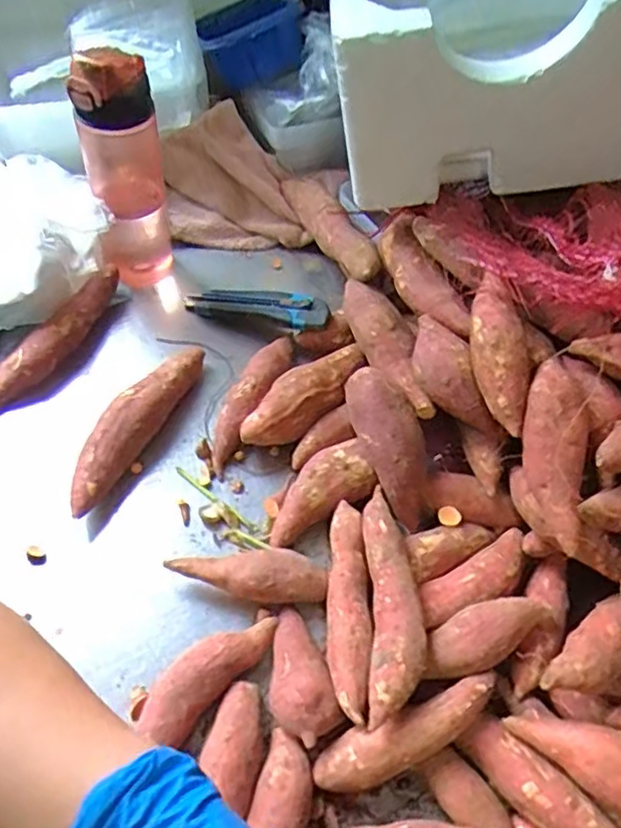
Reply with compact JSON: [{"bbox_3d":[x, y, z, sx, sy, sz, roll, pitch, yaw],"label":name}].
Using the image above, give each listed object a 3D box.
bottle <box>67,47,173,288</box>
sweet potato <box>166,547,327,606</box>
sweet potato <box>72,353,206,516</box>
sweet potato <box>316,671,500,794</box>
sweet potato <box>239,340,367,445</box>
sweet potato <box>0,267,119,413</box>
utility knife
[{"bbox_3d":[-0.180,-0.236,0.625,0.071,0.215,0.082,-10,57,-10],"label":"bottle"},{"bbox_3d":[-0.048,0.127,0.503,0.118,0.037,0.038,2,56,-2],"label":"sweet potato"},{"bbox_3d":[-0.154,0.006,0.570,0.042,0.043,0.194,24,58,12],"label":"sweet potato"},{"bbox_3d":[0.066,0.213,0.431,0.131,0.029,0.034,-18,59,-15],"label":"sweet potato"},{"bbox_3d":[-0.004,-0.015,0.589,0.051,0.050,0.142,39,62,21],"label":"sweet potato"},{"bbox_3d":[-0.240,-0.072,0.621,0.041,0.041,0.178,26,58,14],"label":"sweet potato"},{"bbox_3d":[-0.057,-0.110,0.654,0.152,0.021,0.031,9,54,19],"label":"utility knife"}]

